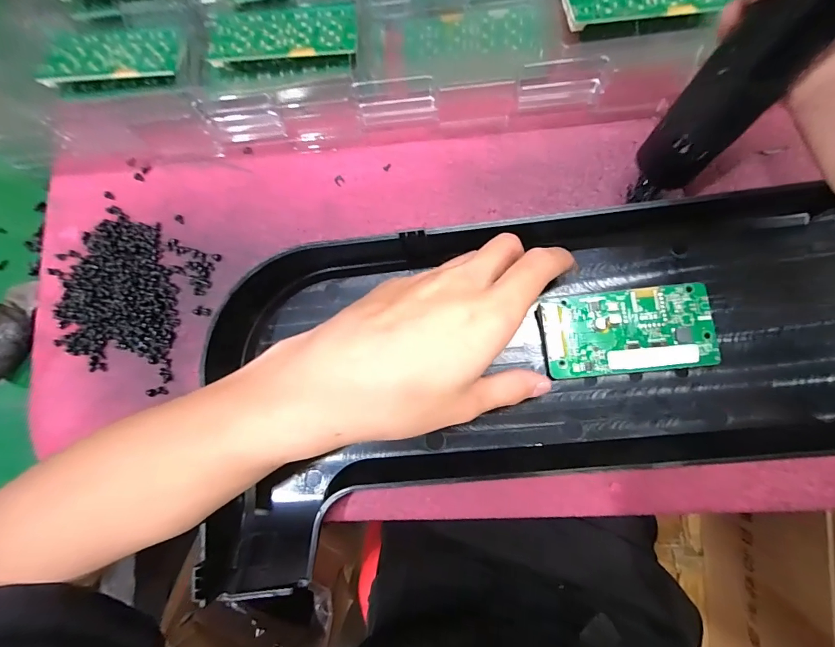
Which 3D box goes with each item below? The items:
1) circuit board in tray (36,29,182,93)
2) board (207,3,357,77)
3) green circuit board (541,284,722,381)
[{"bbox_3d":[-0.201,-0.174,0.277,0.090,0.014,0.052,-5,68,-1],"label":"circuit board in tray"},{"bbox_3d":[-0.086,-0.189,0.271,0.094,0.012,0.049,1,71,3],"label":"board"},{"bbox_3d":[0.123,0.005,0.241,0.095,0.007,0.047,-7,84,2],"label":"green circuit board"}]

